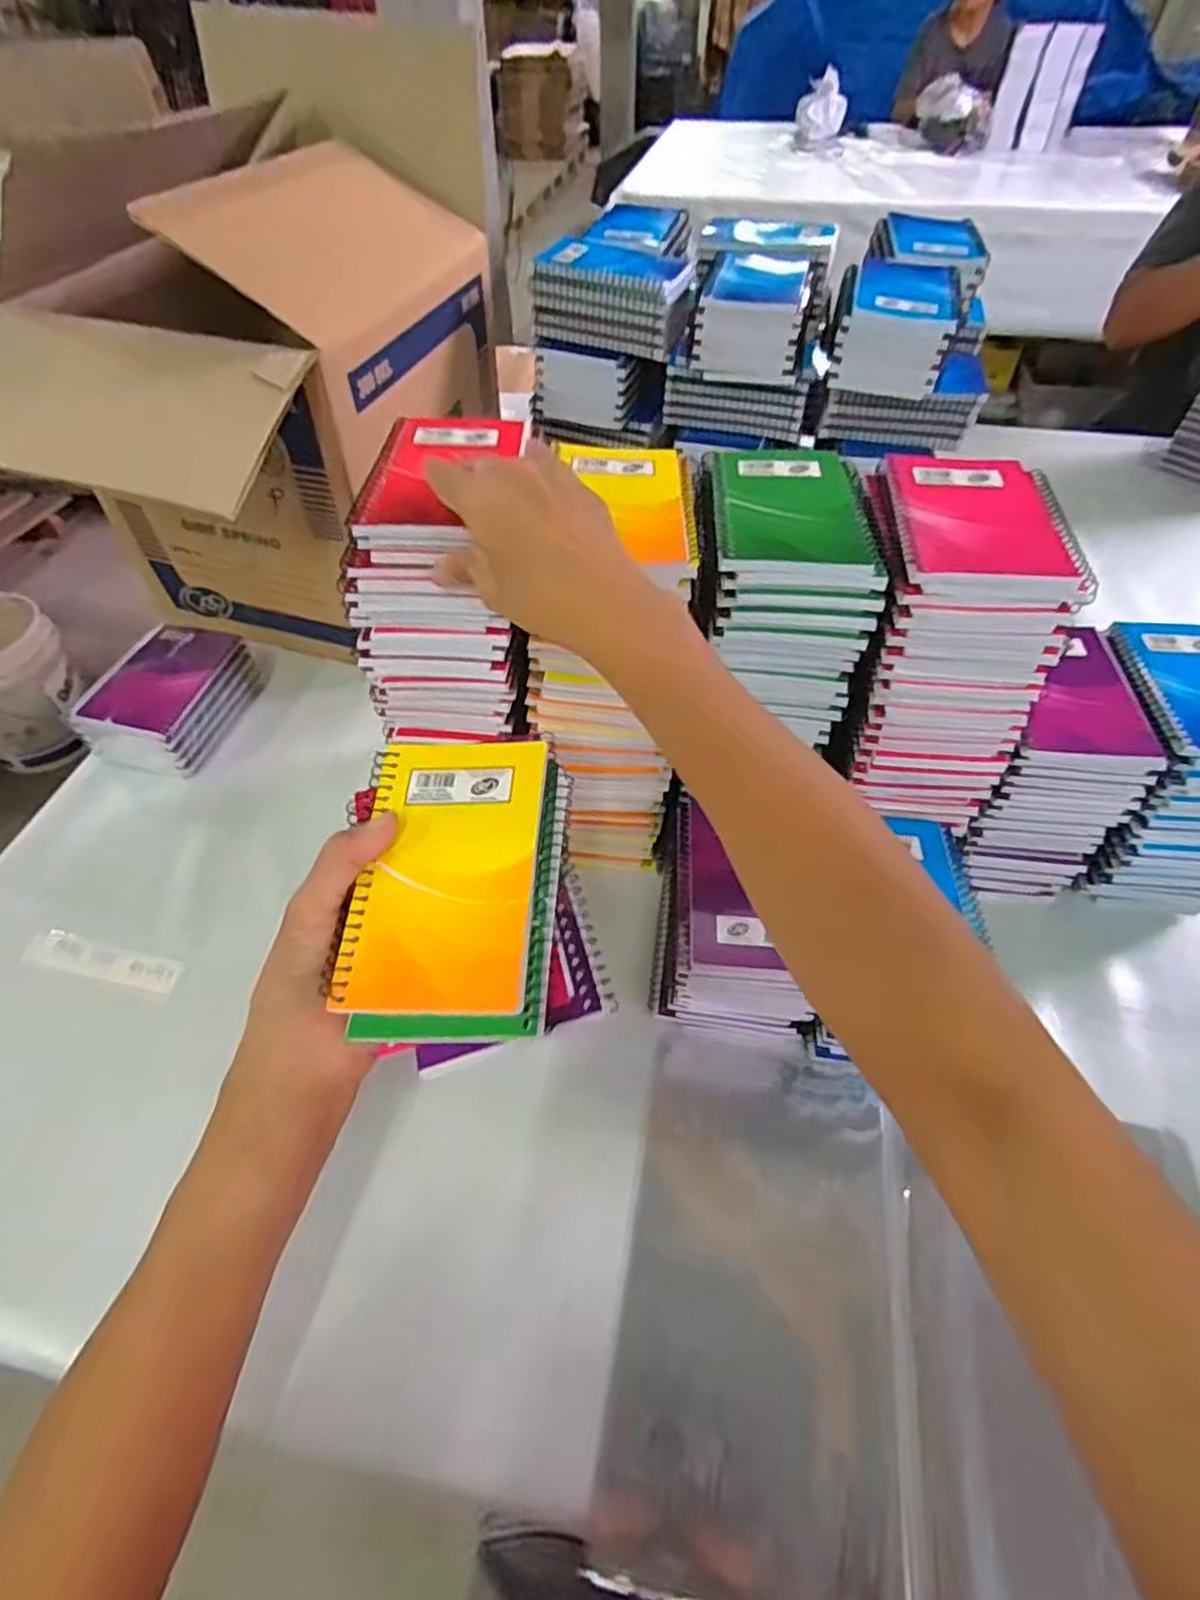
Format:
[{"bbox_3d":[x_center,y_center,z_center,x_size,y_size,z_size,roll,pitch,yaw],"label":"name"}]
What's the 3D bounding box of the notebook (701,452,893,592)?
[{"bbox_3d":[0.111,-0.167,0.417,0.090,0.015,0.126,4,50,4],"label":"notebook"}]

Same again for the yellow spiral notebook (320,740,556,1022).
[{"bbox_3d":[-0.068,0.029,0.316,0.079,0.004,0.130,-1,59,8],"label":"yellow spiral notebook"}]

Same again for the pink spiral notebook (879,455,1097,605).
[{"bbox_3d":[0.215,-0.157,0.405,0.094,0.015,0.129,7,50,6],"label":"pink spiral notebook"}]

